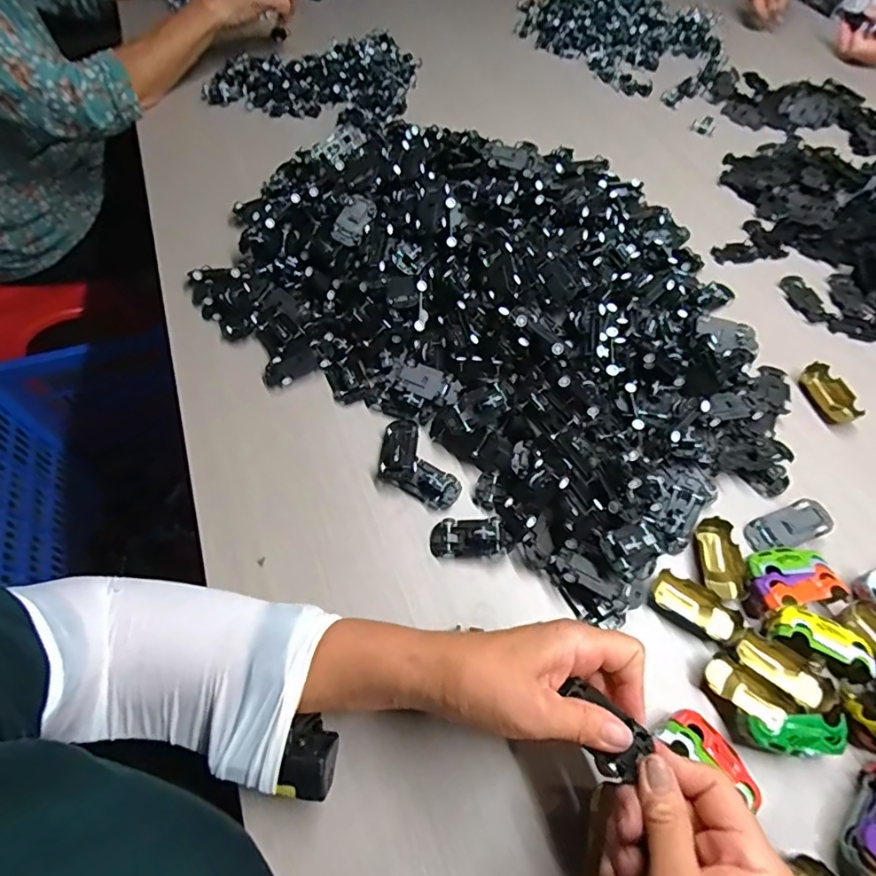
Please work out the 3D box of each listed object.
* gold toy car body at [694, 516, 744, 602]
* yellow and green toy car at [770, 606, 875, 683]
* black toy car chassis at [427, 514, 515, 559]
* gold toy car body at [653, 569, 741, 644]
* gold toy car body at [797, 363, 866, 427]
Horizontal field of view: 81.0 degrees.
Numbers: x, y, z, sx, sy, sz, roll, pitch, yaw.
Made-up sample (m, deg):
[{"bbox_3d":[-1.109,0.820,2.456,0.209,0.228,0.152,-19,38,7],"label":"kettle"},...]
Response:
[{"bbox_3d":[0.221,0.095,0.401,0.029,0.015,0.062,9,60,3],"label":"gold toy car body"},{"bbox_3d":[0.272,0.146,0.366,0.064,0.028,0.031,24,62,12],"label":"yellow and green toy car"},{"bbox_3d":[0.026,0.078,0.405,0.063,0.017,0.031,-4,59,14],"label":"black toy car chassis"},{"bbox_3d":[0.192,0.127,0.387,0.060,0.014,0.027,33,64,16],"label":"gold toy car body"},{"bbox_3d":[0.374,-0.042,0.490,0.036,0.016,0.063,-15,61,-11],"label":"gold toy car body"}]

